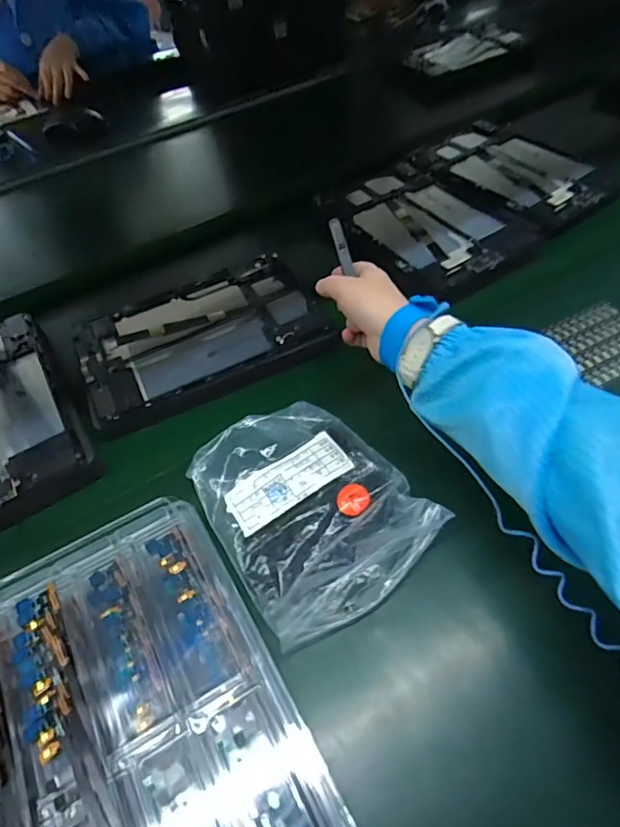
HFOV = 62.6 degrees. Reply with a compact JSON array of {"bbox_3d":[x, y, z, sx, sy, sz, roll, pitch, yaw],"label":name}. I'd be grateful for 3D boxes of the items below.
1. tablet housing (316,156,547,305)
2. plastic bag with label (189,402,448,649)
[{"bbox_3d":[0.127,-0.228,0.592,0.180,0.010,0.246,-23,57,-12],"label":"tablet housing"},{"bbox_3d":[0.001,0.066,0.381,0.138,0.032,0.163,-29,58,-15],"label":"plastic bag with label"}]

